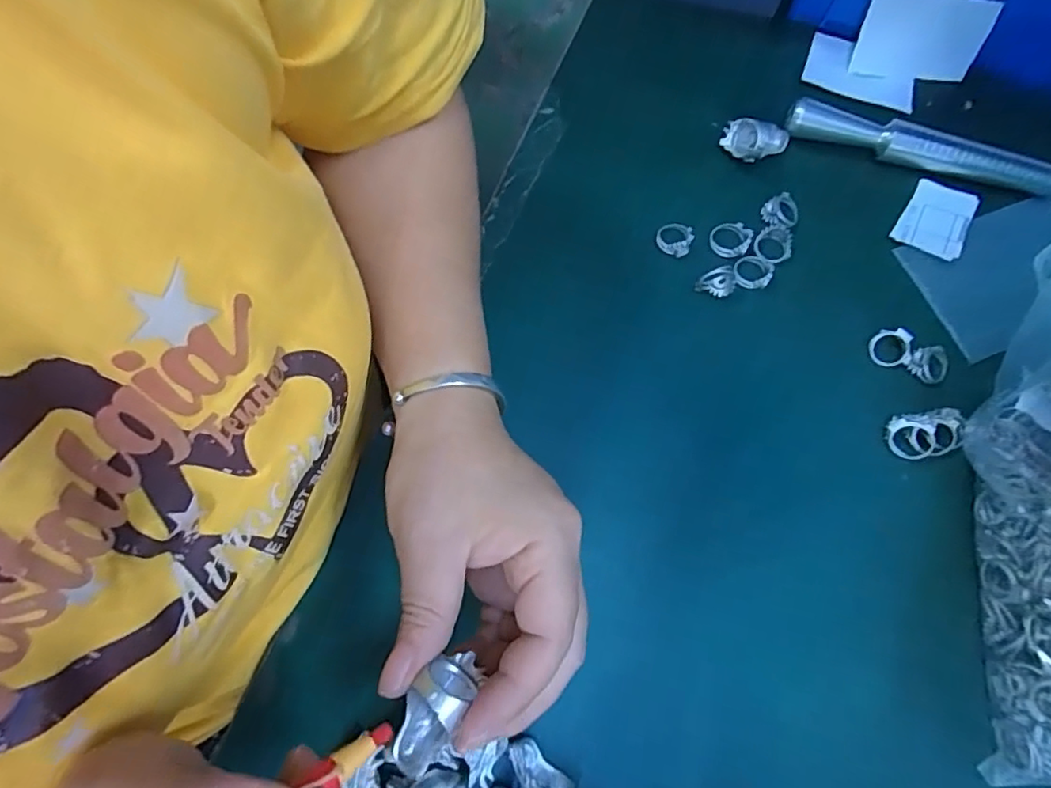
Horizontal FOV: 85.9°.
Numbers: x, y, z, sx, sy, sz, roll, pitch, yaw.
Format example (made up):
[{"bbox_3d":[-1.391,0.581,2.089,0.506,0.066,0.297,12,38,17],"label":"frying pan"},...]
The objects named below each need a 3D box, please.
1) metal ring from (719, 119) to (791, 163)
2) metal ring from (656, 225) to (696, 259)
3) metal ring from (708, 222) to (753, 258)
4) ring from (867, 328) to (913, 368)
[{"bbox_3d":[0.145,-0.156,0.353,0.040,0.021,0.020,6,72,2],"label":"metal ring"},{"bbox_3d":[0.091,-0.095,0.344,0.021,0.007,0.021,0,72,0],"label":"metal ring"},{"bbox_3d":[0.124,-0.094,0.342,0.024,0.004,0.022,0,72,0],"label":"metal ring"},{"bbox_3d":[0.207,-0.026,0.320,0.022,0.004,0.021,4,100,23],"label":"ring"}]

